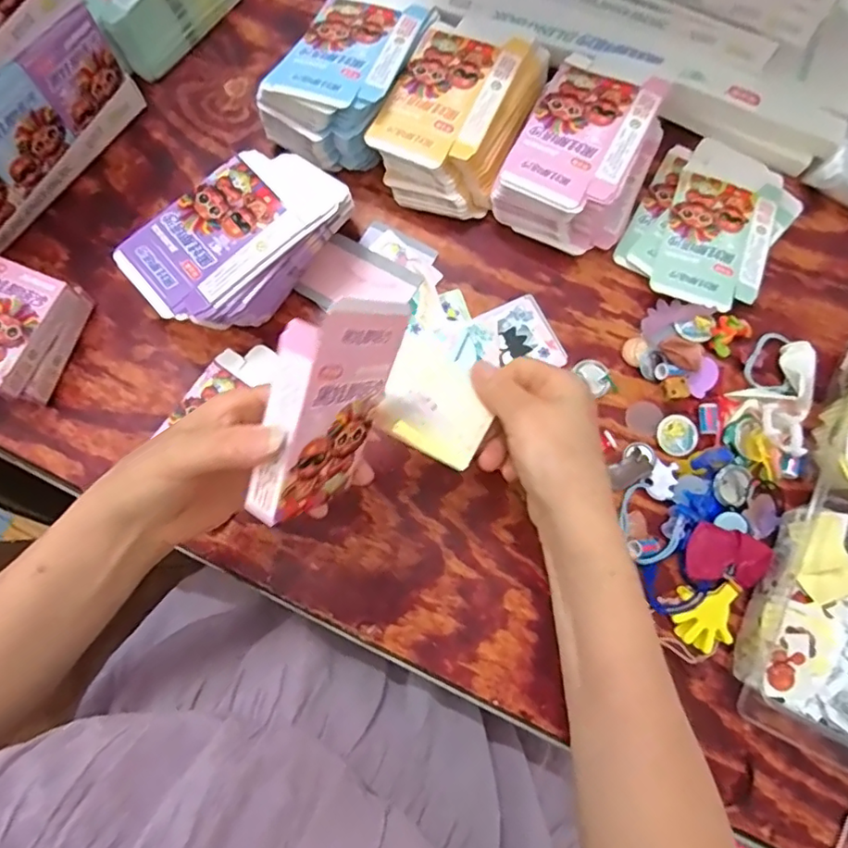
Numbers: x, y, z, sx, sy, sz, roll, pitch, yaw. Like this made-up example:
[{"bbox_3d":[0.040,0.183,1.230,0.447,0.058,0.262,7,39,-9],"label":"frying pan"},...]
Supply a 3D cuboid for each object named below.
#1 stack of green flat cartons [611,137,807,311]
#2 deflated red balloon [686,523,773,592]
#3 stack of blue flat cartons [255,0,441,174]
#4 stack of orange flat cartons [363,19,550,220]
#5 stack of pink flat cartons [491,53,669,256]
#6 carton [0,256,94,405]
[{"bbox_3d":[0.236,-0.164,0.468,0.114,0.016,0.148,32,78,7],"label":"stack of green flat cartons"},{"bbox_3d":[0.214,0.095,0.398,0.052,0.015,0.038,18,77,4],"label":"deflated red balloon"},{"bbox_3d":[-0.060,-0.290,0.470,0.093,0.066,0.162,29,78,7],"label":"stack of blue flat cartons"},{"bbox_3d":[0.029,-0.250,0.466,0.110,0.058,0.154,25,77,6],"label":"stack of orange flat cartons"},{"bbox_3d":[0.133,-0.217,0.458,0.104,0.060,0.145,27,78,6],"label":"stack of pink flat cartons"},{"bbox_3d":[-0.309,-0.069,0.427,0.067,0.049,0.093,20,77,5],"label":"carton"}]

